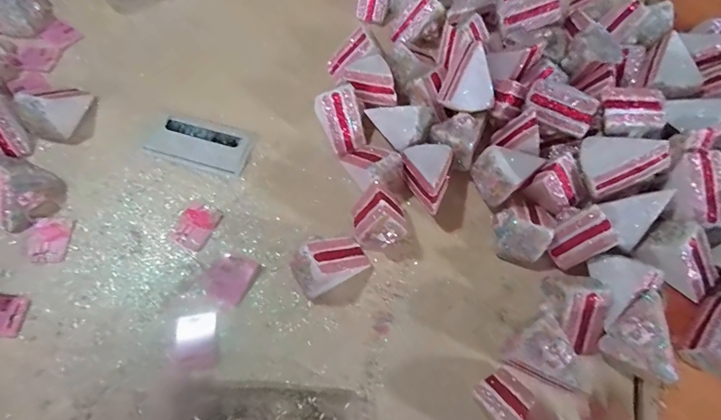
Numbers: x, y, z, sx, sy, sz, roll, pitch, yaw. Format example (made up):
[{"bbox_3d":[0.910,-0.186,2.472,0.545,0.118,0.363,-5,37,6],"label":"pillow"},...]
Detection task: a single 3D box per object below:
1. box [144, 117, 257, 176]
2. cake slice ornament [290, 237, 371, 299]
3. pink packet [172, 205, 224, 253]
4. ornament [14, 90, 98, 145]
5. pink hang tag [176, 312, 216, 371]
[{"bbox_3d":[-0.238,-0.100,0.597,0.154,0.011,0.075,15,66,4],"label":"box"},{"bbox_3d":[-0.035,0.066,0.482,0.093,0.067,0.058,-28,70,-14],"label":"cake slice ornament"},{"bbox_3d":[-0.218,0.021,0.530,0.050,0.006,0.062,27,68,10],"label":"pink packet"},{"bbox_3d":[-0.438,-0.145,0.571,0.077,0.063,0.086,4,66,-1],"label":"ornament"},{"bbox_3d":[-0.198,0.160,0.480,0.046,0.006,0.063,-7,66,-5],"label":"pink hang tag"}]

